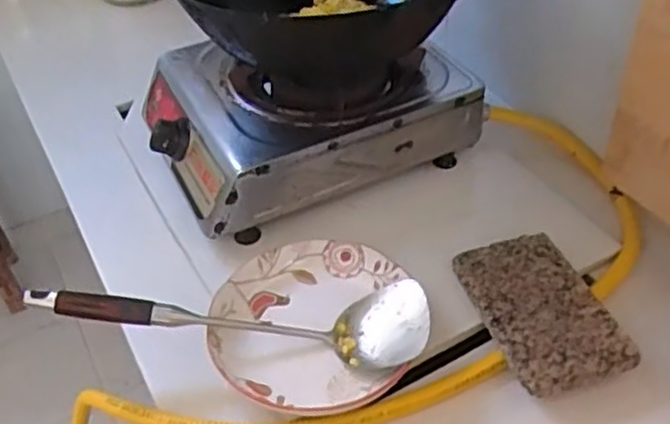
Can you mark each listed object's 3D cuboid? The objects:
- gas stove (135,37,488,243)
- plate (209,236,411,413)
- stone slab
[{"bbox_3d":[-0.042,-0.136,0.928,0.370,0.112,0.277,-20,44,-17],"label":"gas stove"},{"bbox_3d":[-0.026,0.111,0.717,0.185,0.037,0.195,-2,42,2],"label":"plate"},{"bbox_3d":[0.204,0.097,0.718,0.112,0.024,0.181,-14,43,-10],"label":"stone slab"}]

